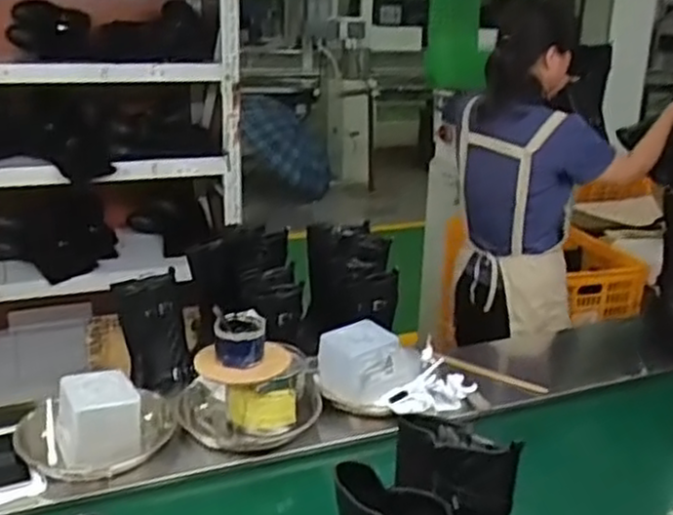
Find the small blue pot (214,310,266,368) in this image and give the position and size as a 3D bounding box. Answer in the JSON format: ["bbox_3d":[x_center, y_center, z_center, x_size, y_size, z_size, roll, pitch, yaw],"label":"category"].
[{"bbox_3d":[-0.166,0.140,1.285,0.088,0.062,0.094,-2,20,-8],"label":"small blue pot"}]

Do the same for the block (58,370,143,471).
[{"bbox_3d":[-0.379,0.257,1.188,0.133,0.118,0.122,-6,21,-19],"label":"block"}]

